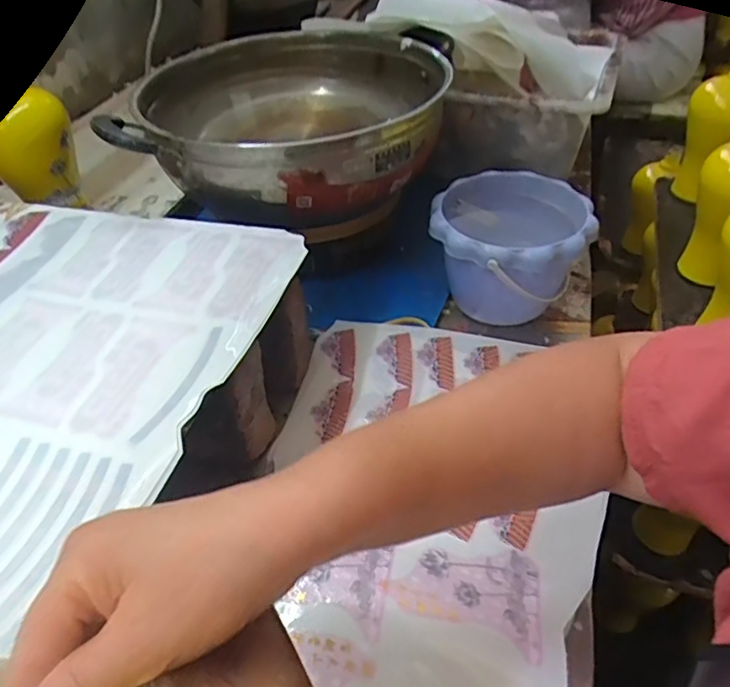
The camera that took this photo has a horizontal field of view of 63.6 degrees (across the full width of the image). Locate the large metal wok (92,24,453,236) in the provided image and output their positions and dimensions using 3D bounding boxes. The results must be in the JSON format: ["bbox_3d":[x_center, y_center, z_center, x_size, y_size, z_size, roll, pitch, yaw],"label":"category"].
[{"bbox_3d":[-0.076,-0.245,0.642,0.313,0.105,0.297,2,45,7],"label":"large metal wok"}]

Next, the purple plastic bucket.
[{"bbox_3d":[0.143,-0.093,0.617,0.151,0.109,0.156,2,43,1],"label":"purple plastic bucket"}]

